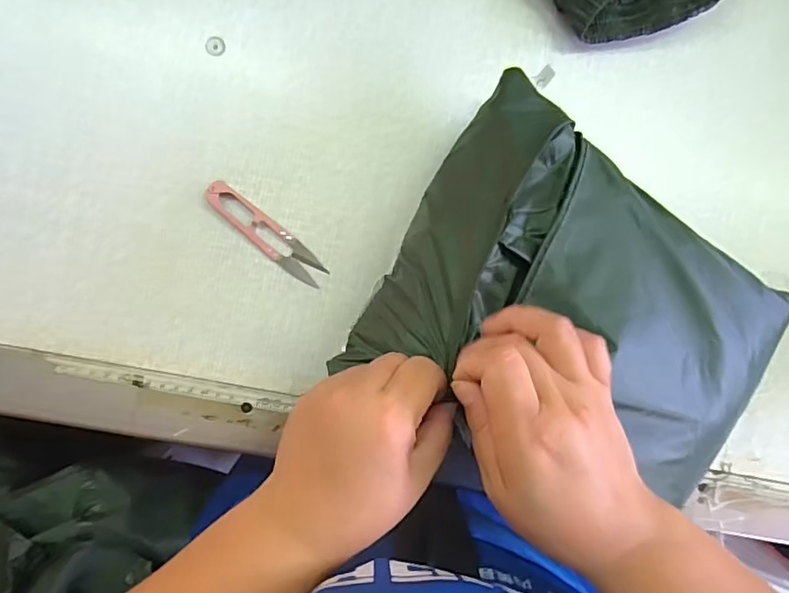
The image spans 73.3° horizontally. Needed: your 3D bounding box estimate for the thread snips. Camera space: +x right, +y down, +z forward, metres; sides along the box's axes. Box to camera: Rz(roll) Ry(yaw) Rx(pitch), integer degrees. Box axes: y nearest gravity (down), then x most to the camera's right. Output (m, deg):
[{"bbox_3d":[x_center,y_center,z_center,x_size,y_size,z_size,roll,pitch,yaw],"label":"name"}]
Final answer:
[{"bbox_3d":[-0.094,-0.045,0.388,0.101,0.010,0.023,39,87,-6],"label":"thread snips"}]

